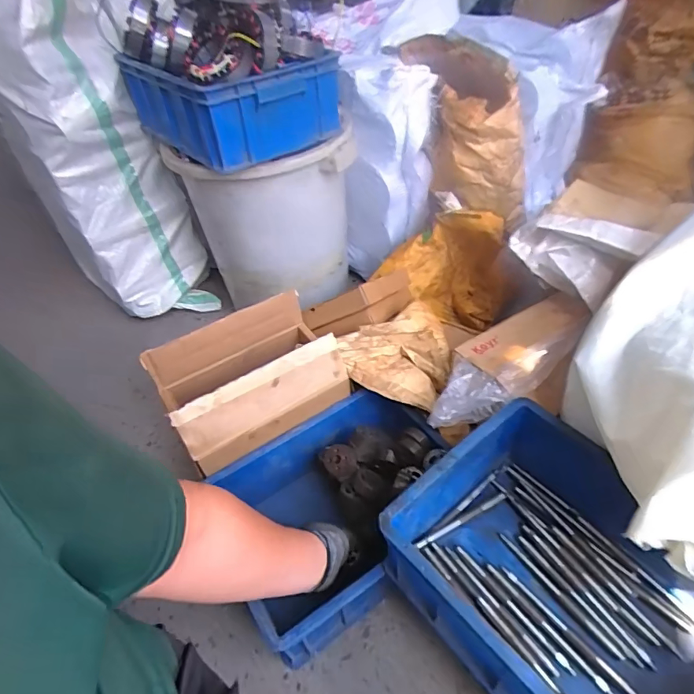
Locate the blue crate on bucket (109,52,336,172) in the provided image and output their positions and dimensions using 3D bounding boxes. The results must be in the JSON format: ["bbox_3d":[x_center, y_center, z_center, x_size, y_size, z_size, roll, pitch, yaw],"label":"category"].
[{"bbox_3d":[-0.227,-0.506,0.933,0.289,0.149,0.359,-35,52,-26],"label":"blue crate on bucket"}]

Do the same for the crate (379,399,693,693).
[{"bbox_3d":[0.284,0.291,0.564,0.305,0.146,0.405,-33,51,-24],"label":"crate"}]

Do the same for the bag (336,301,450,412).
[{"bbox_3d":[0.098,0.028,0.863,0.198,0.077,0.187,-16,46,-10],"label":"bag"}]

